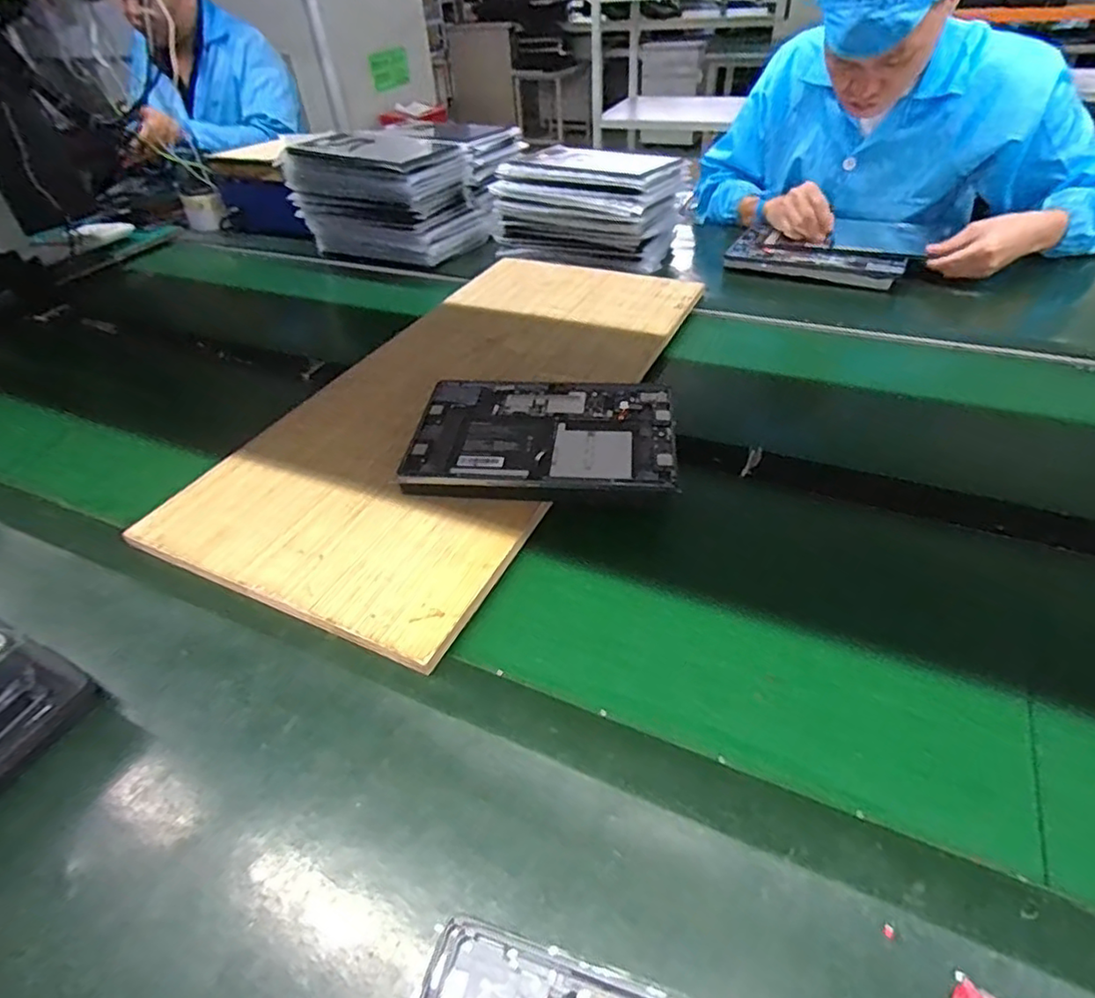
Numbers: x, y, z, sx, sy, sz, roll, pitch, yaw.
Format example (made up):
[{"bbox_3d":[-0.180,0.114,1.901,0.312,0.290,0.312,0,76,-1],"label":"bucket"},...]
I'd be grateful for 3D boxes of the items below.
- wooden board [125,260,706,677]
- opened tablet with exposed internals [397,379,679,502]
[{"bbox_3d":[-0.088,-0.129,0.740,0.343,0.022,0.689,16,46,21],"label":"wooden board"},{"bbox_3d":[-0.003,-0.059,0.623,0.252,0.033,0.180,2,43,7],"label":"opened tablet with exposed internals"}]

